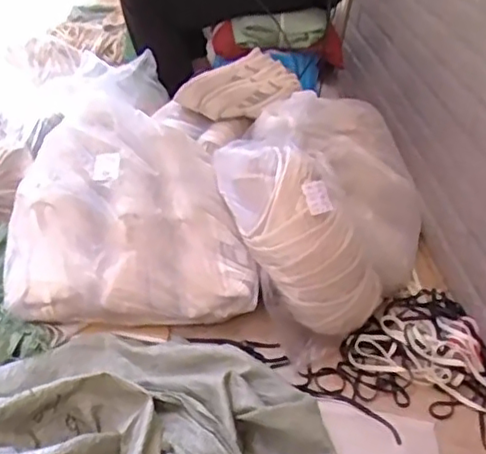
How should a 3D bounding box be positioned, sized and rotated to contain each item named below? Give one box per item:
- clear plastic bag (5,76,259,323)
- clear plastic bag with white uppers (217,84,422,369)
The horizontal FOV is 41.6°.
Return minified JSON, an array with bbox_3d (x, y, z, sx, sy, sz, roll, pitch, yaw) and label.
[{"bbox_3d":[-0.184,-0.036,1.081,0.388,0.215,0.335,1,33,-10],"label":"clear plastic bag"},{"bbox_3d":[0.127,-0.031,1.153,0.346,0.276,0.409,25,37,24],"label":"clear plastic bag with white uppers"}]

